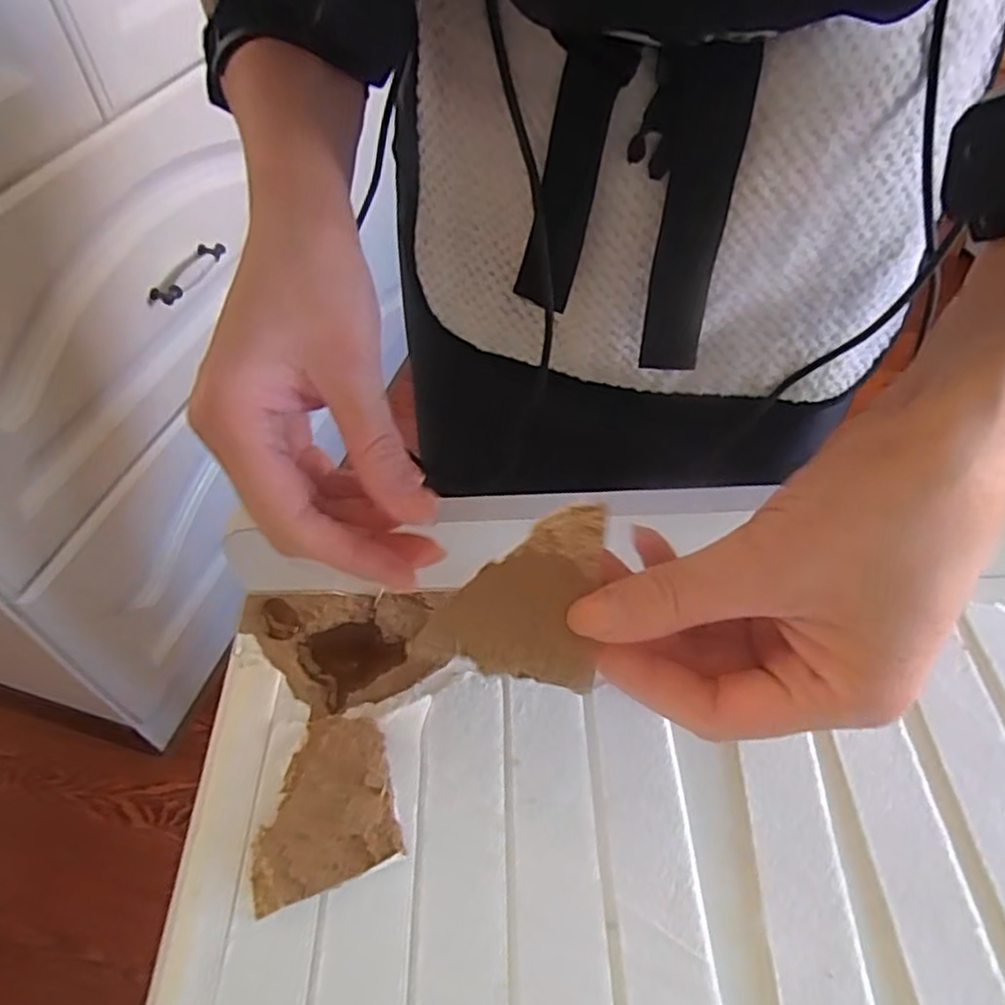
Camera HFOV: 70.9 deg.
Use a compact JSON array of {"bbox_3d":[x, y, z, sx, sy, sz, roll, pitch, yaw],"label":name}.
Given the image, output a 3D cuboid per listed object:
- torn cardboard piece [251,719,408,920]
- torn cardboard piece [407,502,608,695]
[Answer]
[{"bbox_3d":[-0.066,0.106,0.254,0.049,0.006,0.060,-14,51,-9],"label":"torn cardboard piece"},{"bbox_3d":[0.004,0.025,0.221,0.050,0.010,0.058,5,51,8],"label":"torn cardboard piece"}]

